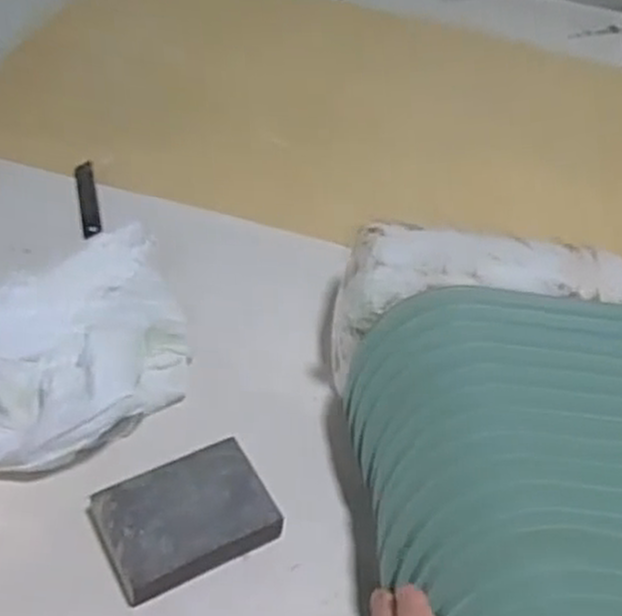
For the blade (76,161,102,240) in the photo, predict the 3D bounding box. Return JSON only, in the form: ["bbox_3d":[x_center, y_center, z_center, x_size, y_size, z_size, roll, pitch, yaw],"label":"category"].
[{"bbox_3d":[-0.198,-0.098,0.710,0.016,0.004,0.097,-3,52,-21],"label":"blade"}]

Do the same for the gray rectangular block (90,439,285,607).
[{"bbox_3d":[-0.078,0.134,0.501,0.101,0.027,0.075,-21,52,-24],"label":"gray rectangular block"}]

